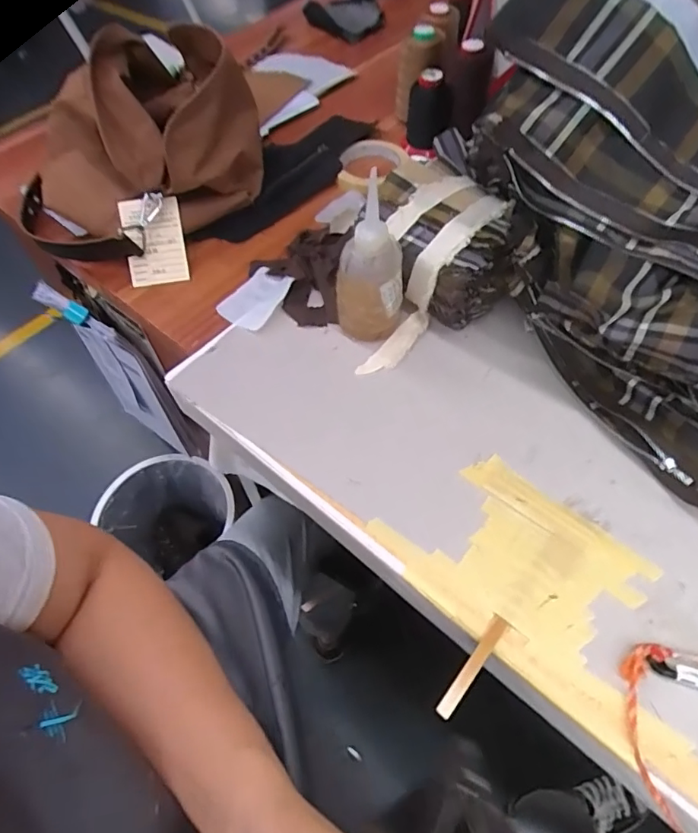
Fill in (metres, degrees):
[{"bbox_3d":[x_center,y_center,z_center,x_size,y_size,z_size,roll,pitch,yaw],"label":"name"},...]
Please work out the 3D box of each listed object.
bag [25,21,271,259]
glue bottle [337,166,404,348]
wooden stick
[{"bbox_3d":[-0.258,-0.332,0.604,0.285,0.145,0.251,-32,60,-16],"label":"bag"},{"bbox_3d":[0.020,-0.138,0.497,0.062,0.137,0.060,31,64,21],"label":"glue bottle"},{"bbox_3d":[0.088,0.178,0.365,0.011,0.008,0.079,34,65,23],"label":"wooden stick"}]

